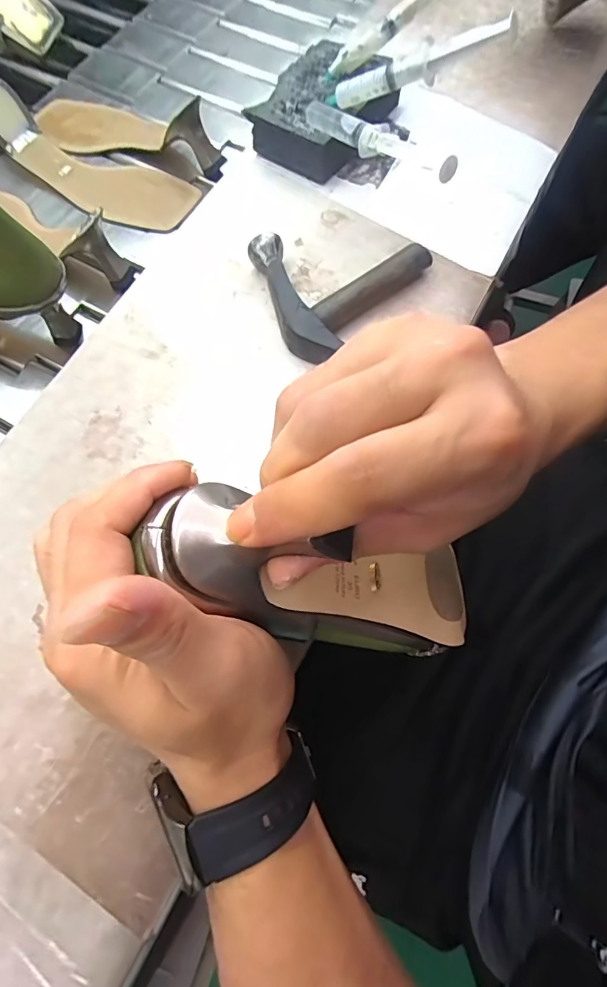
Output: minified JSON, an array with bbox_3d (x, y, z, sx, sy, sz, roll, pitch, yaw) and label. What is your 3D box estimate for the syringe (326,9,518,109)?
[{"bbox_3d":[0.078,-0.315,0.345,0.153,0.022,0.014,13,67,38],"label":"syringe"}]

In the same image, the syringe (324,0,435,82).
[{"bbox_3d":[0.081,-0.395,0.383,0.142,0.022,0.018,-29,70,15],"label":"syringe"}]

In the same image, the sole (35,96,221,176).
[{"bbox_3d":[-0.182,-0.390,0.483,0.211,0.047,0.073,14,71,5],"label":"sole"}]

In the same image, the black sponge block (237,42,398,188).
[{"bbox_3d":[0.022,-0.341,0.414,0.093,0.041,0.132,27,72,10],"label":"black sponge block"}]

